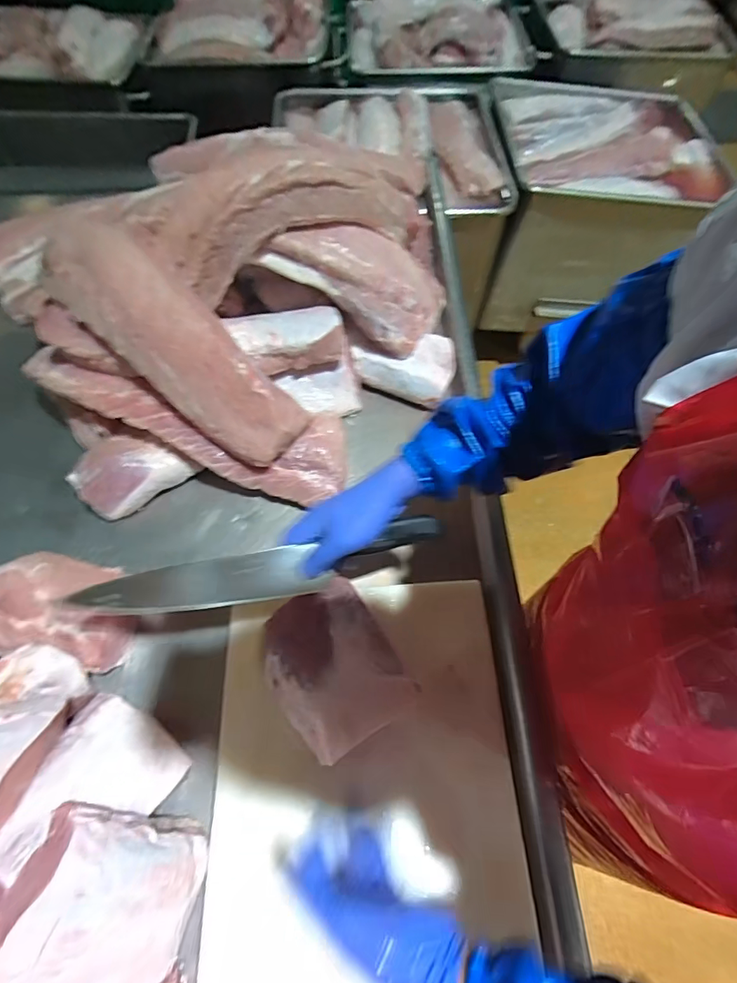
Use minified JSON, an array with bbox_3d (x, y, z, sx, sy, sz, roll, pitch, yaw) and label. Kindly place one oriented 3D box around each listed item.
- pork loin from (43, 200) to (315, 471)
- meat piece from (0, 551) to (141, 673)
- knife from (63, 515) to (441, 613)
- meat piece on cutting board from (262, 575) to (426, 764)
[{"bbox_3d":[-0.244,-0.196,0.548,0.389,0.091,0.109,44,70,-2],"label":"pork loin"},{"bbox_3d":[-0.367,0.139,0.536,0.191,0.063,0.126,5,62,4],"label":"meat piece"},{"bbox_3d":[-0.094,0.078,0.451,0.343,0.028,0.044,-11,62,-13],"label":"knife"},{"bbox_3d":[-0.040,0.186,0.490,0.126,0.060,0.158,-30,66,-14],"label":"meat piece on cutting board"}]

